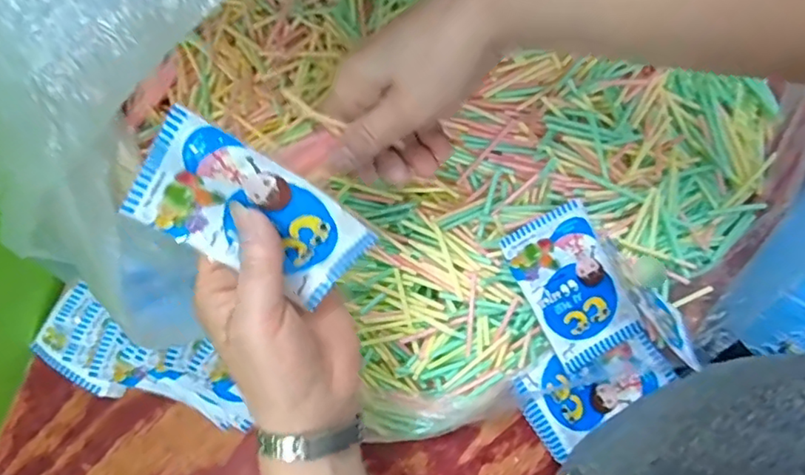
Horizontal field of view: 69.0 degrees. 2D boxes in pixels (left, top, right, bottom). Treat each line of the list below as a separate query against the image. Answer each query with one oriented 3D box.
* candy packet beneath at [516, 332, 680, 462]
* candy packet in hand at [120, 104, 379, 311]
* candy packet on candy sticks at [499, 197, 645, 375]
[{"bbox_3d":[0.134,0.103,0.420,0.105,0.017,0.064,-35,81,-7],"label":"candy packet beneath"},{"bbox_3d":[-0.070,-0.010,0.277,0.104,0.008,0.063,32,122,-19],"label":"candy packet in hand"},{"bbox_3d":[0.122,0.033,0.415,0.067,0.012,0.105,-29,81,-6],"label":"candy packet on candy sticks"}]

